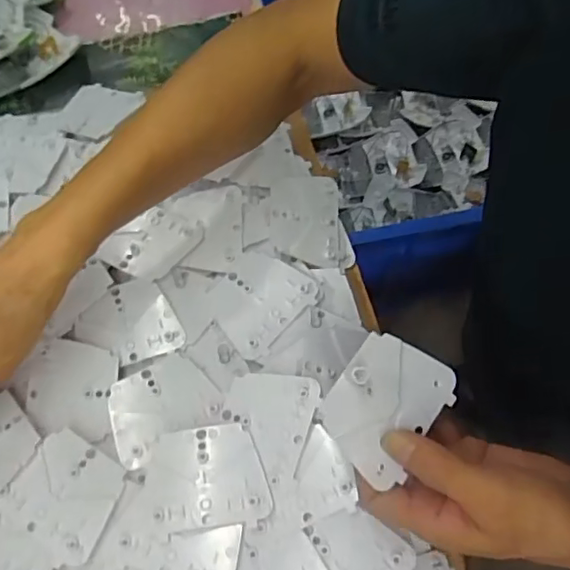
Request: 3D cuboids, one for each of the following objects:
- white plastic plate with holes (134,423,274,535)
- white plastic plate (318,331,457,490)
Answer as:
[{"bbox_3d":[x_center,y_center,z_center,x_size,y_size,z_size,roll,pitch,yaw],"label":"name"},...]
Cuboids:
[{"bbox_3d":[-0.055,0.129,0.389,0.083,0.008,0.065,-7,64,-5],"label":"white plastic plate with holes"},{"bbox_3d":[0.061,0.068,0.343,0.066,0.005,0.082,46,74,-9],"label":"white plastic plate"}]

